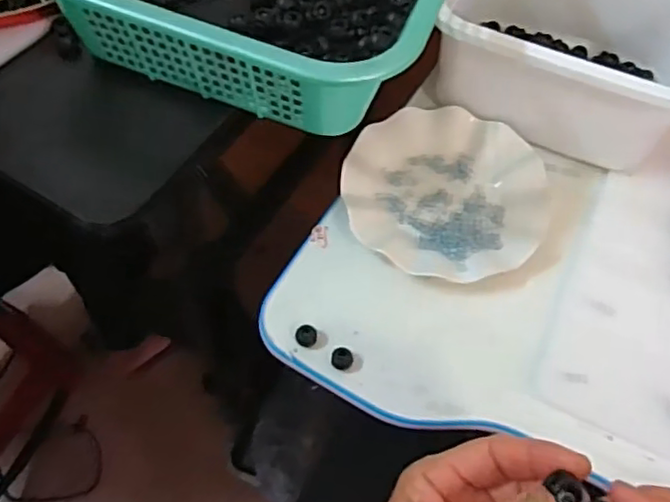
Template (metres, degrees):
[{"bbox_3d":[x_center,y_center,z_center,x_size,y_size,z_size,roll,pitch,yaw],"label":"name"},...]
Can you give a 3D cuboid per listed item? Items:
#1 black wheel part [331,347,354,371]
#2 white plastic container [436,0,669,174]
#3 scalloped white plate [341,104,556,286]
[{"bbox_3d":[0.006,0.084,0.488,0.017,0.012,0.015,21,61,8],"label":"black wheel part"},{"bbox_3d":[0.225,-0.195,0.587,0.237,0.122,0.185,21,61,8],"label":"white plastic container"},{"bbox_3d":[0.100,-0.054,0.567,0.178,0.022,0.176,2,60,-3],"label":"scalloped white plate"}]

